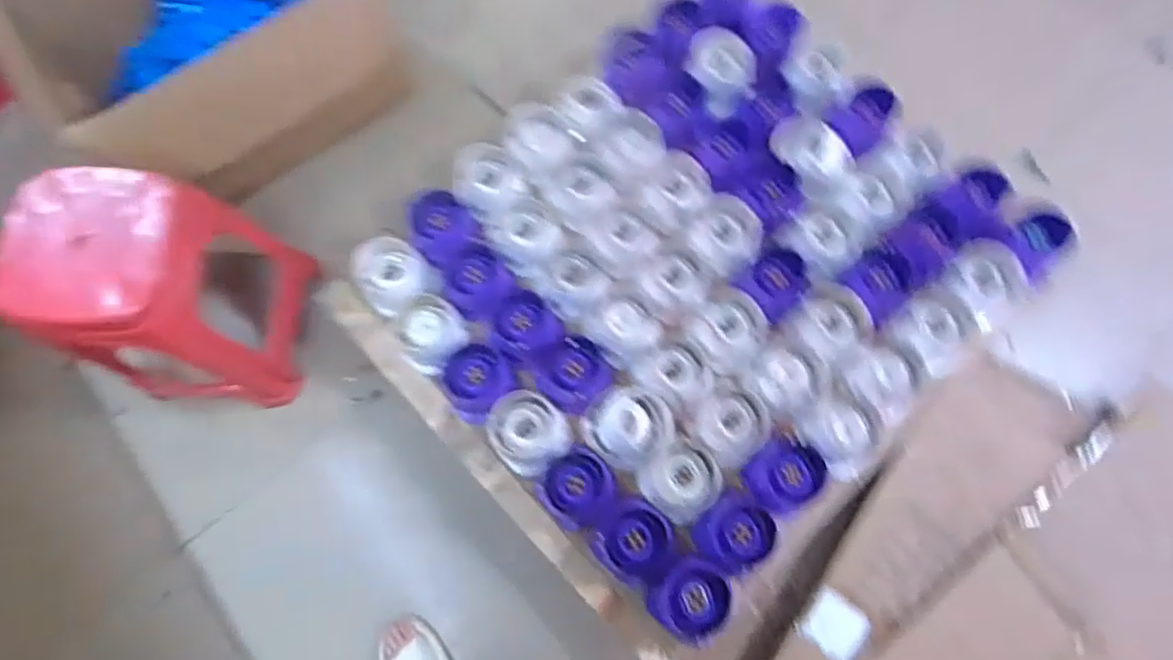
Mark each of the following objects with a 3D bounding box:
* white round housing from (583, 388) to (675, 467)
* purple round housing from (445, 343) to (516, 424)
[{"bbox_3d":[0.078,0.180,1.205,0.151,0.042,0.140,-33,76,-9],"label":"white round housing"},{"bbox_3d":[-0.214,0.100,1.229,0.135,0.042,0.130,0,74,0],"label":"purple round housing"}]

